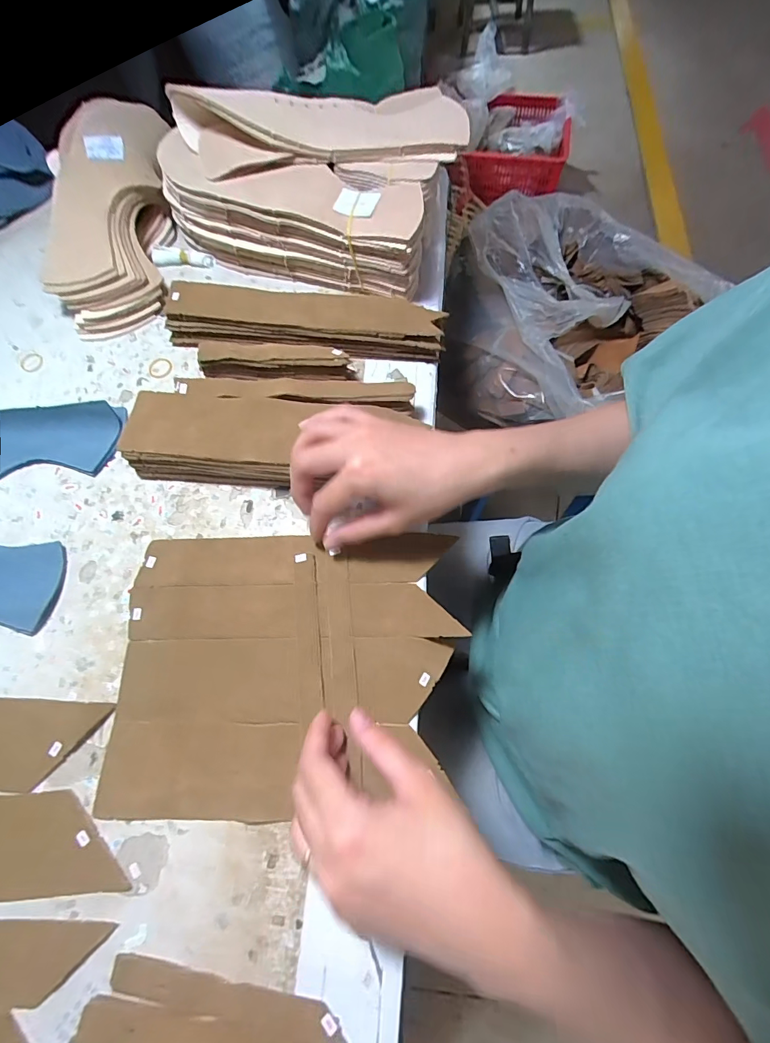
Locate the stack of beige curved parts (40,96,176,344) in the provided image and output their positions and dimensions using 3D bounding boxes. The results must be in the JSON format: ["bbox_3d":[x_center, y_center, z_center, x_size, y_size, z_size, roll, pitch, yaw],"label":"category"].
[{"bbox_3d":[-0.267,-0.319,0.433,0.101,0.081,0.273,0,68,1],"label":"stack of beige curved parts"}]

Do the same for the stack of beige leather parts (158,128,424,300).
[{"bbox_3d":[-0.086,-0.287,0.407,0.260,0.071,0.080,19,69,9],"label":"stack of beige leather parts"}]

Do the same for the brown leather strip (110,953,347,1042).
[{"bbox_3d":[-0.087,0.260,0.234,0.130,0.005,0.016,8,68,5],"label":"brown leather strip"}]

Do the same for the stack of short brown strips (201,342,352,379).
[{"bbox_3d":[-0.095,-0.138,0.373,0.128,0.028,0.017,3,68,3],"label":"stack of short brown strips"}]

